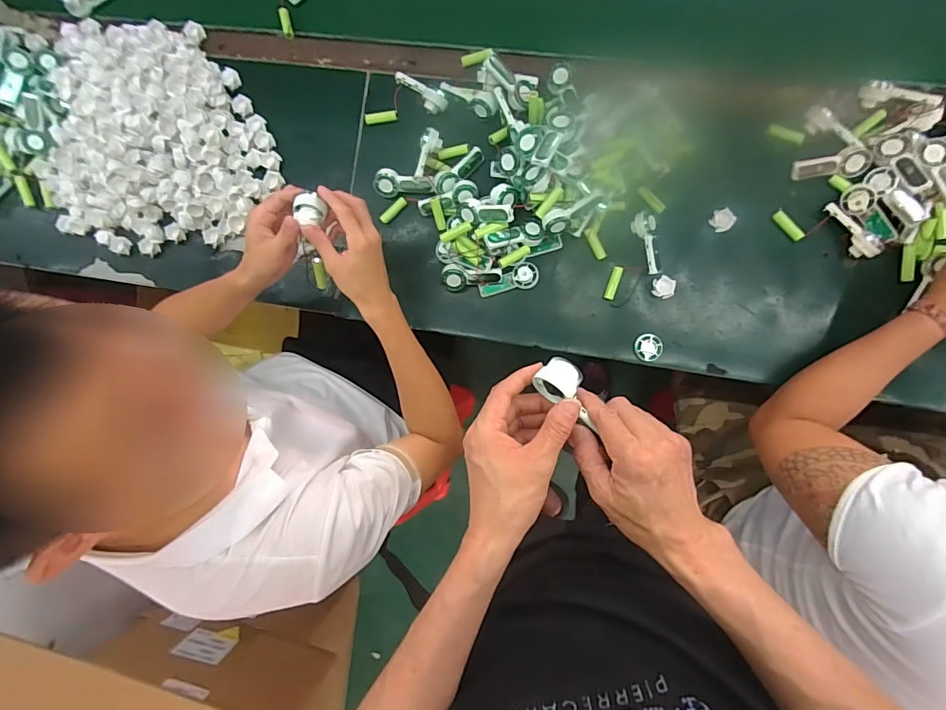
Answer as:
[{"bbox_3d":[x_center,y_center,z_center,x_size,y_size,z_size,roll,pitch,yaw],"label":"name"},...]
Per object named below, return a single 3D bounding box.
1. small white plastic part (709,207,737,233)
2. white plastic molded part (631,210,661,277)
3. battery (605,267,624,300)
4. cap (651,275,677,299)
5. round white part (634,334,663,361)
[{"bbox_3d":[0.365,-0.197,0.682,0.032,0.012,0.031,0,89,7],"label":"small white plastic part"},{"bbox_3d":[0.260,-0.166,0.688,0.036,0.028,0.091,-20,104,6],"label":"white plastic molded part"},{"bbox_3d":[0.215,-0.109,0.707,0.015,0.015,0.050,17,100,7],"label":"battery"},{"bbox_3d":[0.285,-0.102,0.696,0.031,0.015,0.033,0,89,7],"label":"cap"},{"bbox_3d":[0.265,-0.011,0.701,0.041,0.008,0.040,0,89,7],"label":"round white part"}]

